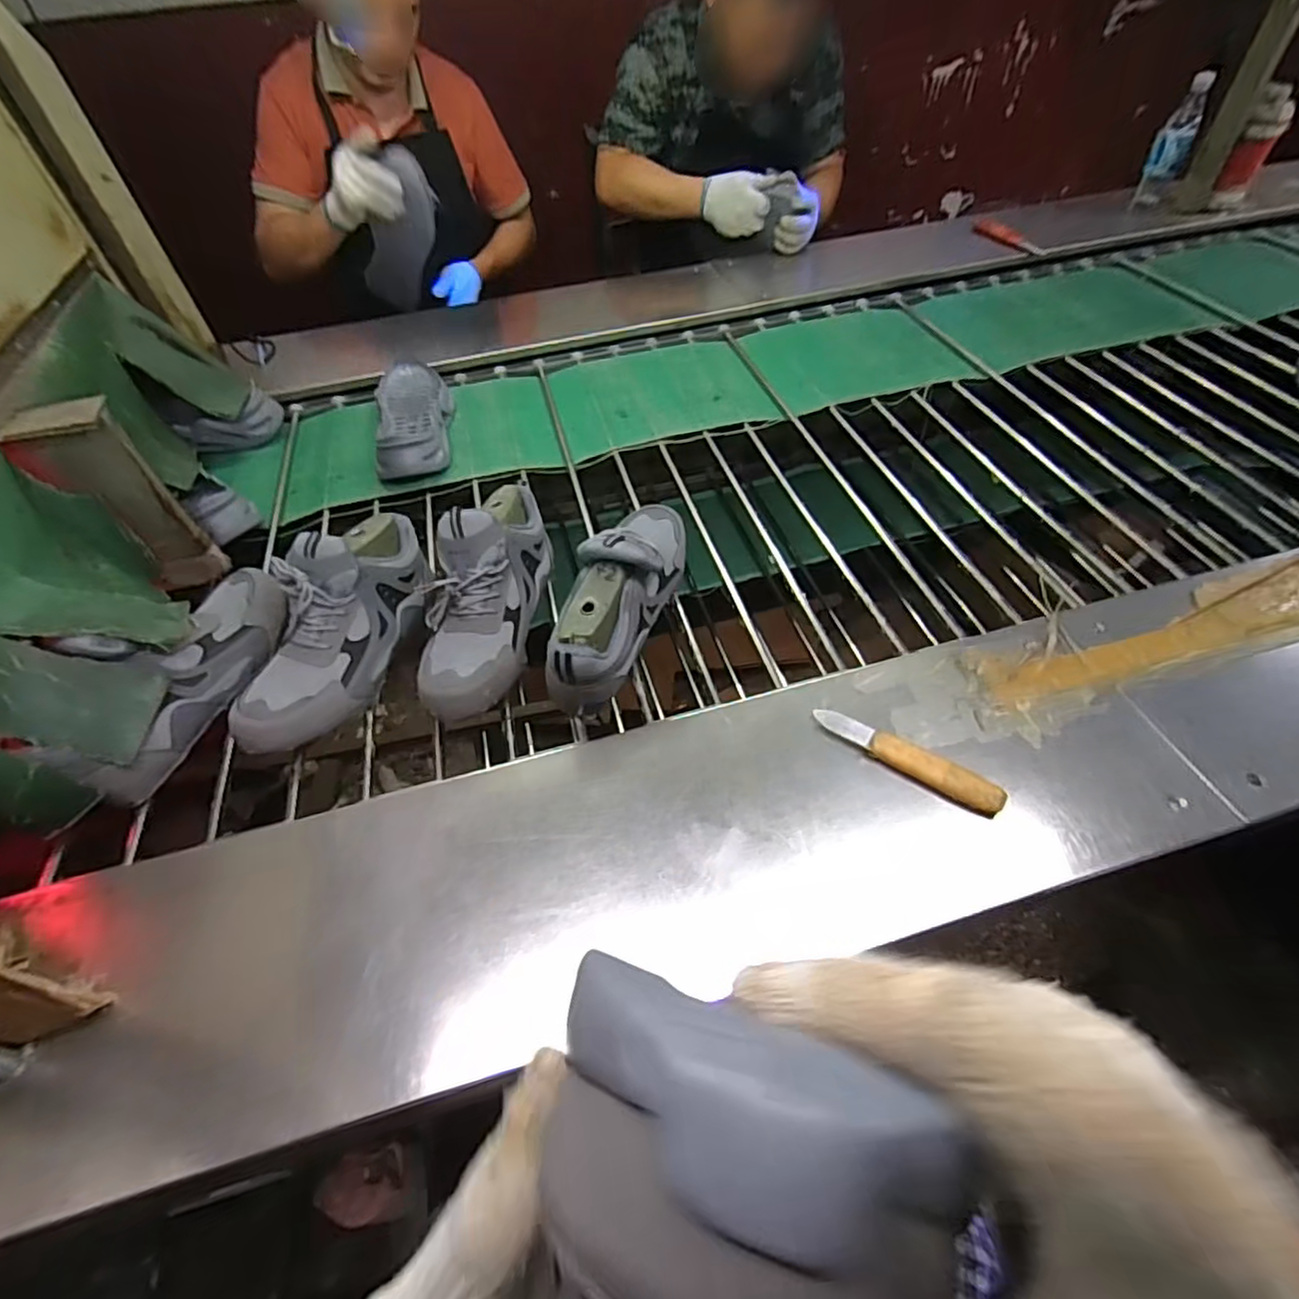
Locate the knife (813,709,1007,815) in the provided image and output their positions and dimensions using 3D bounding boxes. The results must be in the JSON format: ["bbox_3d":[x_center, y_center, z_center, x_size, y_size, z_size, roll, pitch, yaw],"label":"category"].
[{"bbox_3d":[0.221,0.092,0.542,0.161,0.018,0.028,29,59,24],"label":"knife"}]

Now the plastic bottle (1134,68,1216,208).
[{"bbox_3d":[1.059,-1.013,1.268,0.069,0.220,0.069,25,58,22],"label":"plastic bottle"}]

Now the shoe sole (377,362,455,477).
[{"bbox_3d":[-0.368,-0.359,0.977,0.115,0.068,0.310,-14,52,-7],"label":"shoe sole"}]

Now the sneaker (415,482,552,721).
[{"bbox_3d":[-0.171,-0.062,0.656,0.093,0.113,0.272,7,67,8],"label":"sneaker"}]

